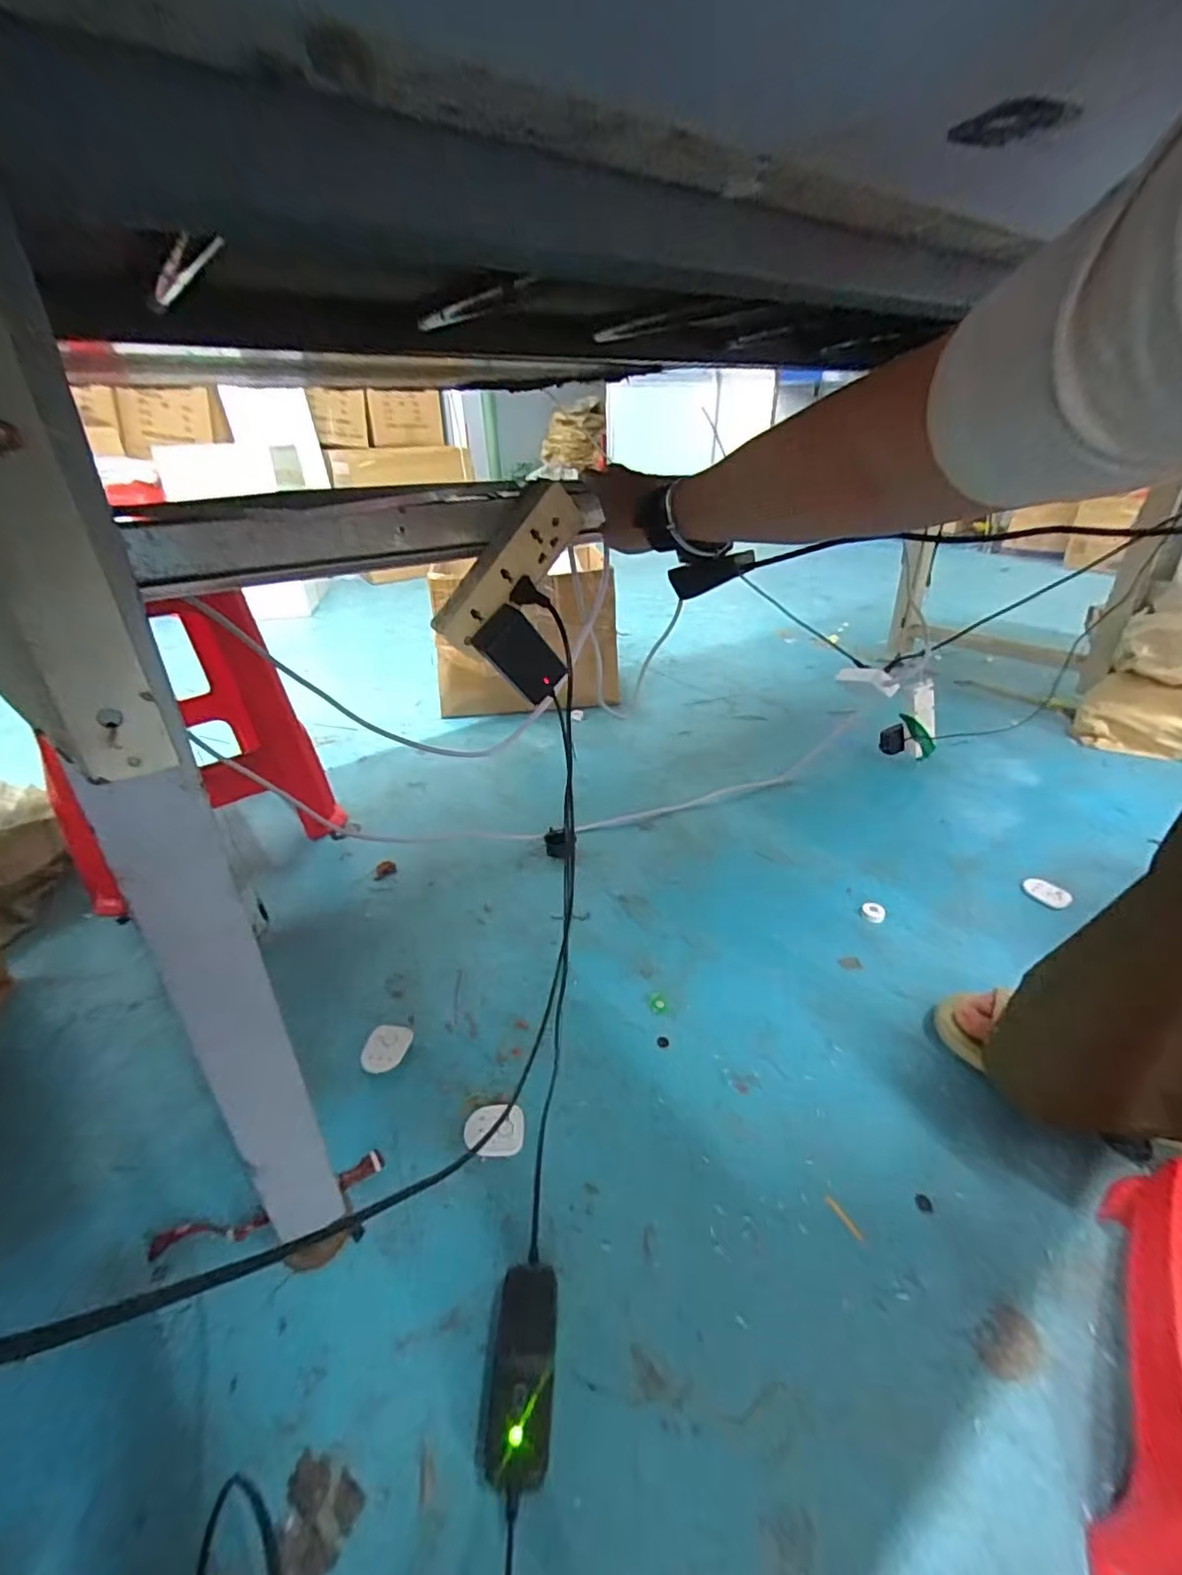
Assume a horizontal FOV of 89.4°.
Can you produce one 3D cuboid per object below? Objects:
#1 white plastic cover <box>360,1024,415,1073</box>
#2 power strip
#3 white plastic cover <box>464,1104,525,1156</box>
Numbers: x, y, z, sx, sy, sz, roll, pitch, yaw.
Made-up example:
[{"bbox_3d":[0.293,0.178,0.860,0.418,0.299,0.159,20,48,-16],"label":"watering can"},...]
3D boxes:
[{"bbox_3d":[-0.235,0.297,0.682,0.050,0.010,0.063,2,30,6],"label":"white plastic cover"},{"bbox_3d":[-0.077,-0.206,0.558,0.046,0.055,0.176,32,81,43],"label":"power strip"},{"bbox_3d":[-0.099,0.347,0.608,0.062,0.012,0.052,0,30,2],"label":"white plastic cover"}]

